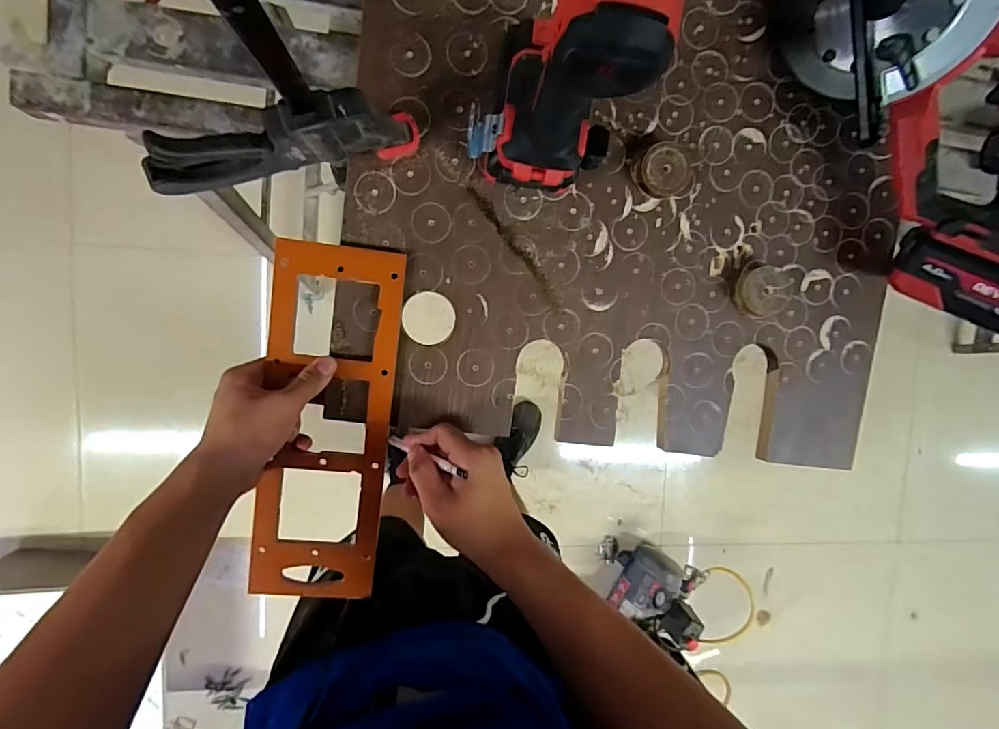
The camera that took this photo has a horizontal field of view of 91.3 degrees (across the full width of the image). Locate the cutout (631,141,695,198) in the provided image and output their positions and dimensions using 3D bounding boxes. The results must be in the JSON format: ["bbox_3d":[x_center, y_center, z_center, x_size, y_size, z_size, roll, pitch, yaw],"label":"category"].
[{"bbox_3d":[0.154,-0.178,0.445,0.056,0.023,0.047,-25,97,-4],"label":"cutout"}]

